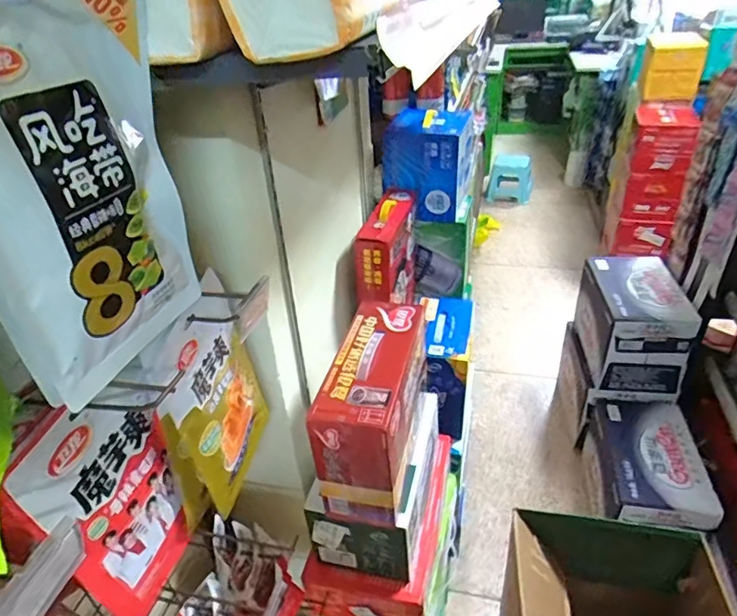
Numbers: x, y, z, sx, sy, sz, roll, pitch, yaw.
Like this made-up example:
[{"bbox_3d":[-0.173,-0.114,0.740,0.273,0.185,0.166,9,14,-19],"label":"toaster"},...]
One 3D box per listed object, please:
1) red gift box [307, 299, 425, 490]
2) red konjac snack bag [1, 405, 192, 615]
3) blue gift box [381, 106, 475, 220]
[{"bbox_3d":[0.010,0.116,0.775,0.113,0.127,0.272,5,34,14],"label":"red gift box"},{"bbox_3d":[-0.229,0.181,0.479,0.025,0.231,0.130,7,35,15],"label":"red konjac snack bag"},{"bbox_3d":[0.146,-0.344,1.225,0.189,0.212,0.215,7,35,16],"label":"blue gift box"}]

